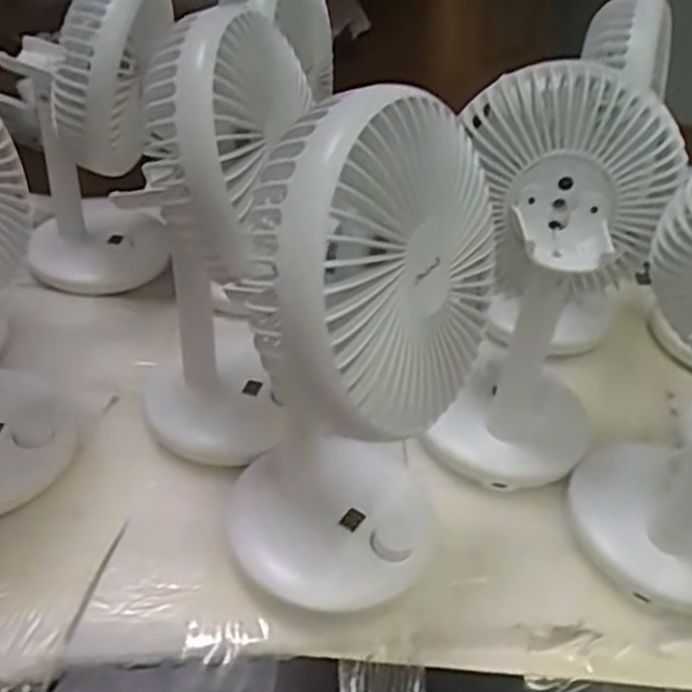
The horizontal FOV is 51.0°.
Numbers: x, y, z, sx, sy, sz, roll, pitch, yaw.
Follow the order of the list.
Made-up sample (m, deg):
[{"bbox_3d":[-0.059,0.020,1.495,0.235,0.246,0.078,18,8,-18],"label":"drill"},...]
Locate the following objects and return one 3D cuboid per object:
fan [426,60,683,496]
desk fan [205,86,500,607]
[{"bbox_3d":[0.108,-0.038,0.413,0.104,0.214,0.129,16,38,12],"label":"fan"},{"bbox_3d":[0.000,0.015,0.317,0.097,0.241,0.109,13,38,8],"label":"desk fan"}]

